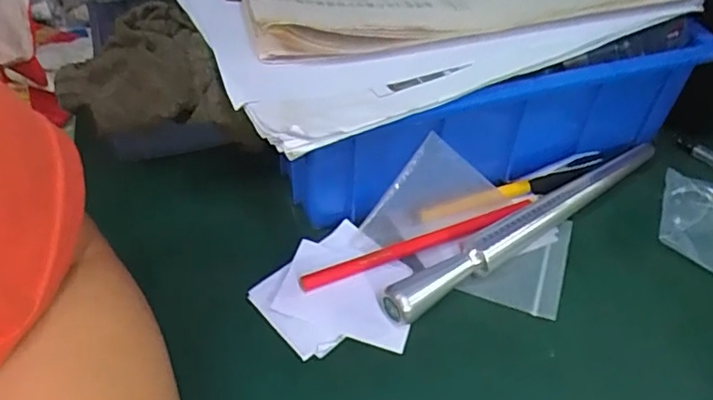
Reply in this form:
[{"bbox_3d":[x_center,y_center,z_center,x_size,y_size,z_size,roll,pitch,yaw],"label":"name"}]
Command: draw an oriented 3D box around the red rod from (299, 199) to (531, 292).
[{"bbox_3d":[0.038,0.025,0.345,0.150,0.009,0.011,-18,47,-18],"label":"red rod"}]

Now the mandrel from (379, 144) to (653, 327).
[{"bbox_3d":[0.109,0.013,0.357,0.227,0.020,0.018,-28,51,-26],"label":"mandrel"}]

